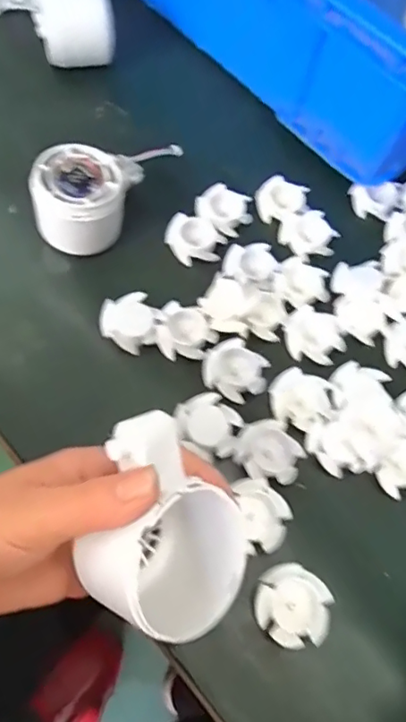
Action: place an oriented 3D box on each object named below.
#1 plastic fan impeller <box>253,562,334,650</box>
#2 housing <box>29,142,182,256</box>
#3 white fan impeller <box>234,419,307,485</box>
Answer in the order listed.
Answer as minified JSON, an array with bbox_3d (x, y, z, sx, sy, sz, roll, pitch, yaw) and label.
[{"bbox_3d":[0.051,0.139,0.302,0.043,0.016,0.039,39,68,10],"label":"plastic fan impeller"},{"bbox_3d":[-0.069,-0.128,0.385,0.059,0.053,0.117,35,67,8],"label":"housing"},{"bbox_3d":[0.042,0.056,0.334,0.041,0.015,0.037,12,66,-2],"label":"white fan impeller"}]

